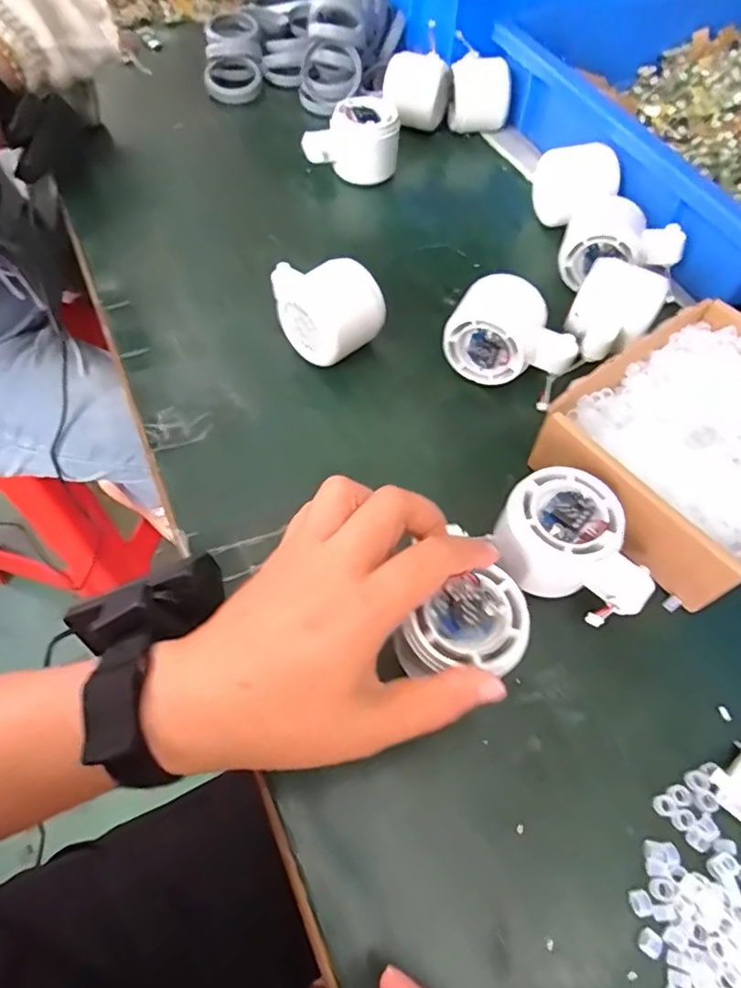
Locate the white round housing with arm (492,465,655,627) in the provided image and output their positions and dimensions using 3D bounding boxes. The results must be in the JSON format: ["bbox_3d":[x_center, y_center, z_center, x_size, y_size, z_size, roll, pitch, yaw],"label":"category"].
[{"bbox_3d":[0.105,0.031,0.303,0.063,0.045,0.079,-23,60,-12],"label":"white round housing with arm"}]

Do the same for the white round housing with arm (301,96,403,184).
[{"bbox_3d":[-0.015,-0.317,0.520,0.081,0.053,0.052,-28,65,-18],"label":"white round housing with arm"}]

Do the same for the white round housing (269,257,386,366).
[{"bbox_3d":[-0.032,-0.129,0.399,0.064,0.063,0.062,-1,58,1],"label":"white round housing"}]

